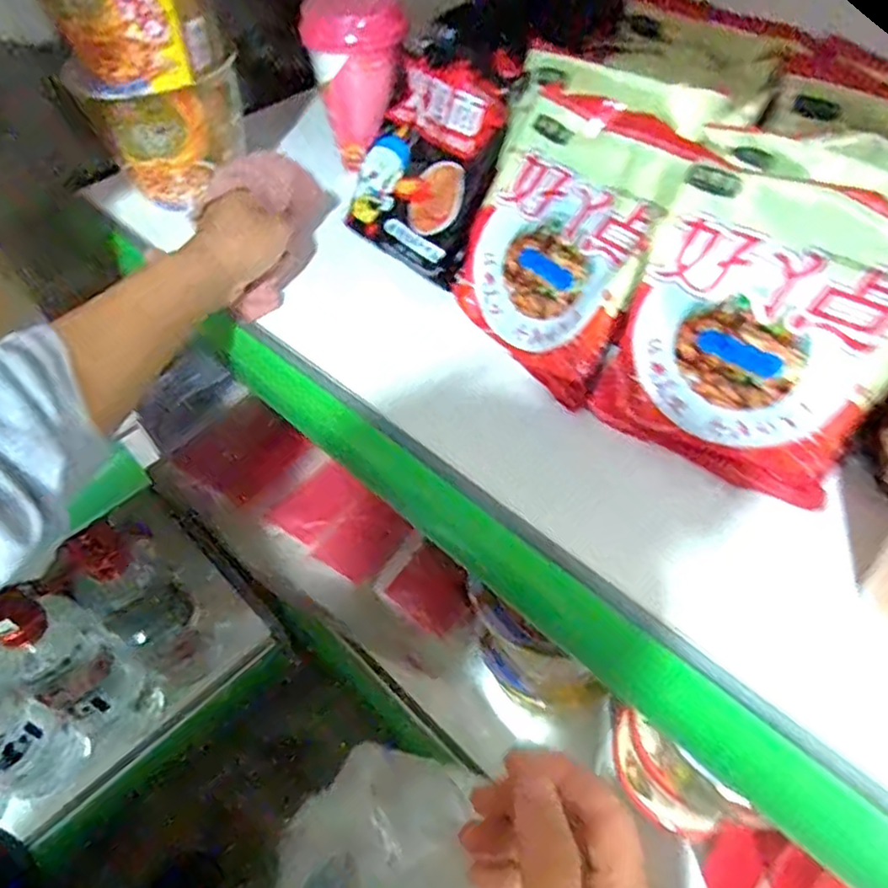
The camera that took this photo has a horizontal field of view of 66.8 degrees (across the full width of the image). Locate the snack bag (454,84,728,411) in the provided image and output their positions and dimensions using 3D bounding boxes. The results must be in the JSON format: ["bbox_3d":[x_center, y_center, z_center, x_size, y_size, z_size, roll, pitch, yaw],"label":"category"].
[{"bbox_3d":[0.076,-0.133,0.405,0.138,0.035,0.185,32,105,36],"label":"snack bag"}]

